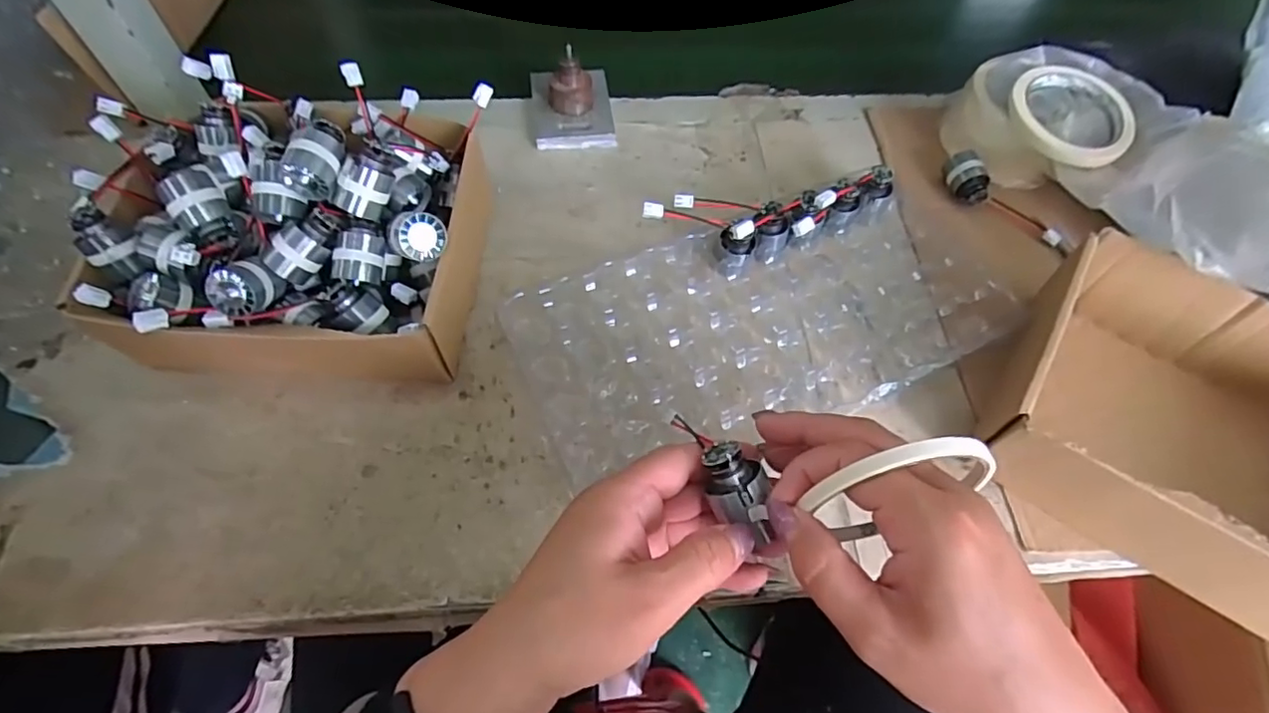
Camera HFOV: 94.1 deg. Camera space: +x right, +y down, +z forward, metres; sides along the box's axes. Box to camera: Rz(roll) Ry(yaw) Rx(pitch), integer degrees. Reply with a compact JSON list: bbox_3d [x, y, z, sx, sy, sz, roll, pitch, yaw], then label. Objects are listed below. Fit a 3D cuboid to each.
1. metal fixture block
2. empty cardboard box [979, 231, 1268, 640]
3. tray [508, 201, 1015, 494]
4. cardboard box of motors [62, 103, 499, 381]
[{"bbox_3d":[-0.056,-0.234,0.523,0.070,0.052,0.091,-6,59,-6],"label":"metal fixture block"},{"bbox_3d":[0.345,0.043,0.360,0.204,0.069,0.184,32,62,16],"label":"empty cardboard box"},{"bbox_3d":[0.091,-0.025,0.422,0.335,0.027,0.149,-14,60,-11],"label":"tray"},{"bbox_3d":[-0.227,-0.092,0.393,0.224,0.115,0.203,4,58,0],"label":"cardboard box of motors"}]

